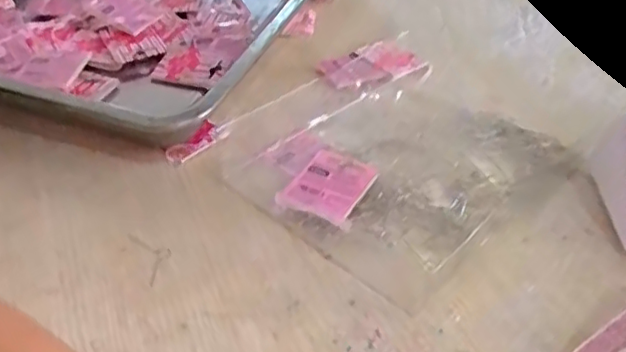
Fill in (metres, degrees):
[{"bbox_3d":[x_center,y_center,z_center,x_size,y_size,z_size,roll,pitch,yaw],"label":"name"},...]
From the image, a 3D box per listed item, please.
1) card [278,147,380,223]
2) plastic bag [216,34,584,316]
[{"bbox_3d":[0.013,0.004,0.406,0.045,0.005,0.068,23,39,17],"label":"card"},{"bbox_3d":[0.063,-0.021,0.443,0.196,0.014,0.222,33,48,28],"label":"plastic bag"}]

